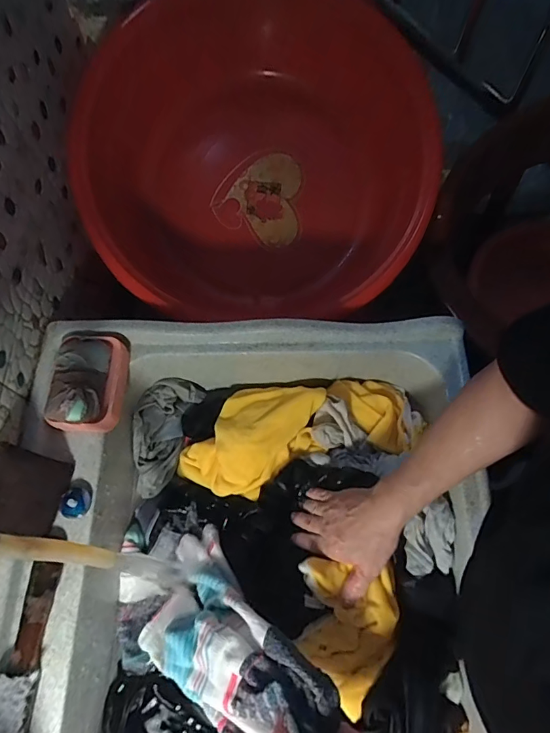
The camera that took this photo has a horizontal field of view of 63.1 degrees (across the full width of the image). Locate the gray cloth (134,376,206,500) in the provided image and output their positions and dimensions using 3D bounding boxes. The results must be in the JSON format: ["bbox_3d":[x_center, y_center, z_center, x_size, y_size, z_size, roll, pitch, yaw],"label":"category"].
[{"bbox_3d":[-0.170,0.103,0.673,0.077,0.050,0.173,13,81,7],"label":"gray cloth"}]

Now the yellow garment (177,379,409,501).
[{"bbox_3d":[0.025,0.092,0.655,0.330,0.059,0.141,-14,67,-4],"label":"yellow garment"}]

